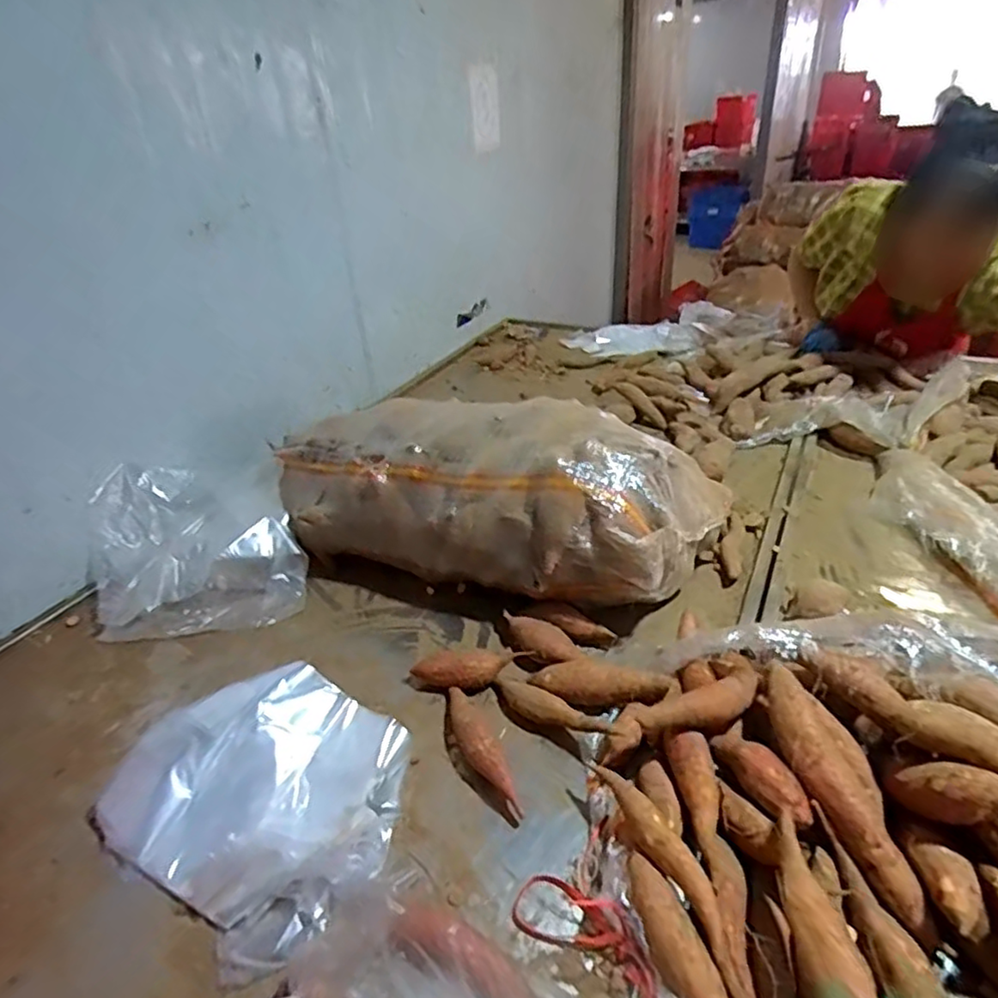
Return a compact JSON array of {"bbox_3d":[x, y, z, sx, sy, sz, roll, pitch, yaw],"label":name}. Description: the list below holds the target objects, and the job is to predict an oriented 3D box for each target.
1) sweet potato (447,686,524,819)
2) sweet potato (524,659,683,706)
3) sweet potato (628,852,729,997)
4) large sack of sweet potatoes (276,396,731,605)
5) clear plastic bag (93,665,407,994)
[{"bbox_3d":[-0.026,0.278,0.716,0.038,0.037,0.186,-17,34,-19],"label":"sweet potato"},{"bbox_3d":[0.120,0.222,0.752,0.168,0.046,0.043,5,34,15],"label":"sweet potato"},{"bbox_3d":[0.145,0.372,0.512,0.041,0.046,0.159,-13,33,-14],"label":"sweet potato"},{"bbox_3d":[-0.026,-0.005,0.974,0.673,0.225,0.256,10,35,22],"label":"large sack of sweet potatoes"},{"bbox_3d":[-0.251,0.301,0.677,0.293,0.074,0.252,18,39,32],"label":"clear plastic bag"}]

